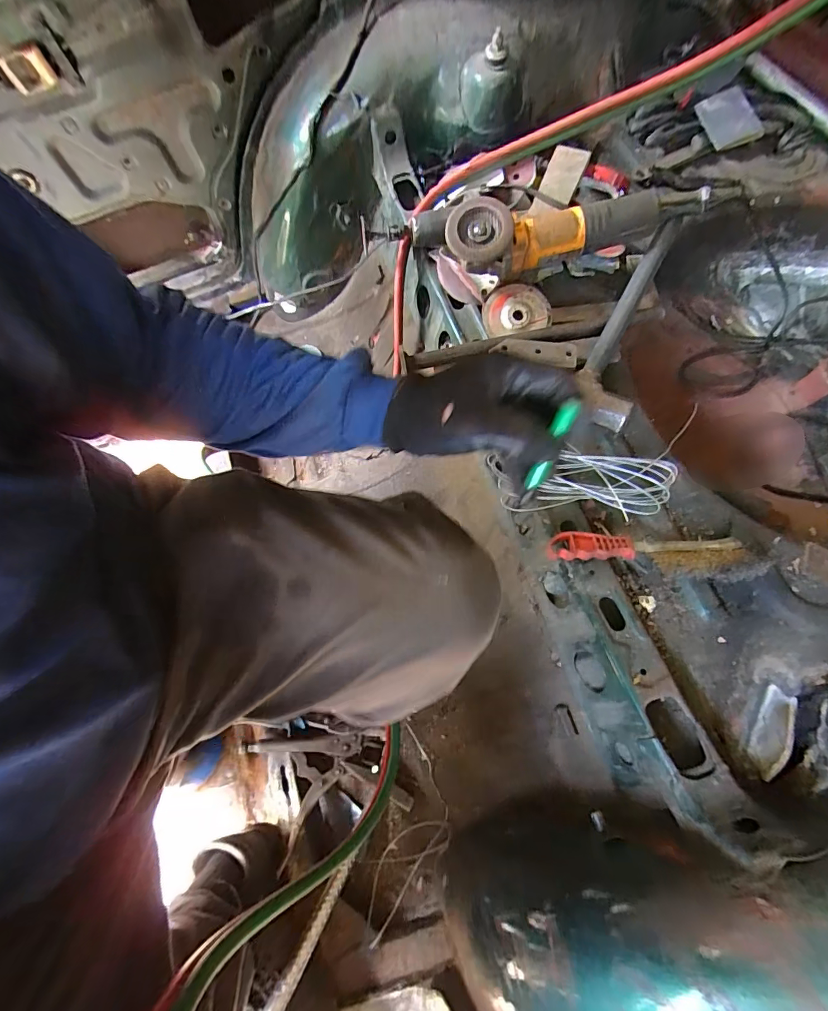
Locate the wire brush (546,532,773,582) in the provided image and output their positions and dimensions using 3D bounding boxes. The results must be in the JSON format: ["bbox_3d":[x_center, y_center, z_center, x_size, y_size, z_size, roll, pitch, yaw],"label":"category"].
[{"bbox_3d":[0.275,0.055,0.493,0.233,0.028,0.050,3,69,4],"label":"wire brush"}]

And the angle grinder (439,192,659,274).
[{"bbox_3d":[0.182,-0.372,0.589,0.281,0.079,0.076,-16,69,-3],"label":"angle grinder"}]

